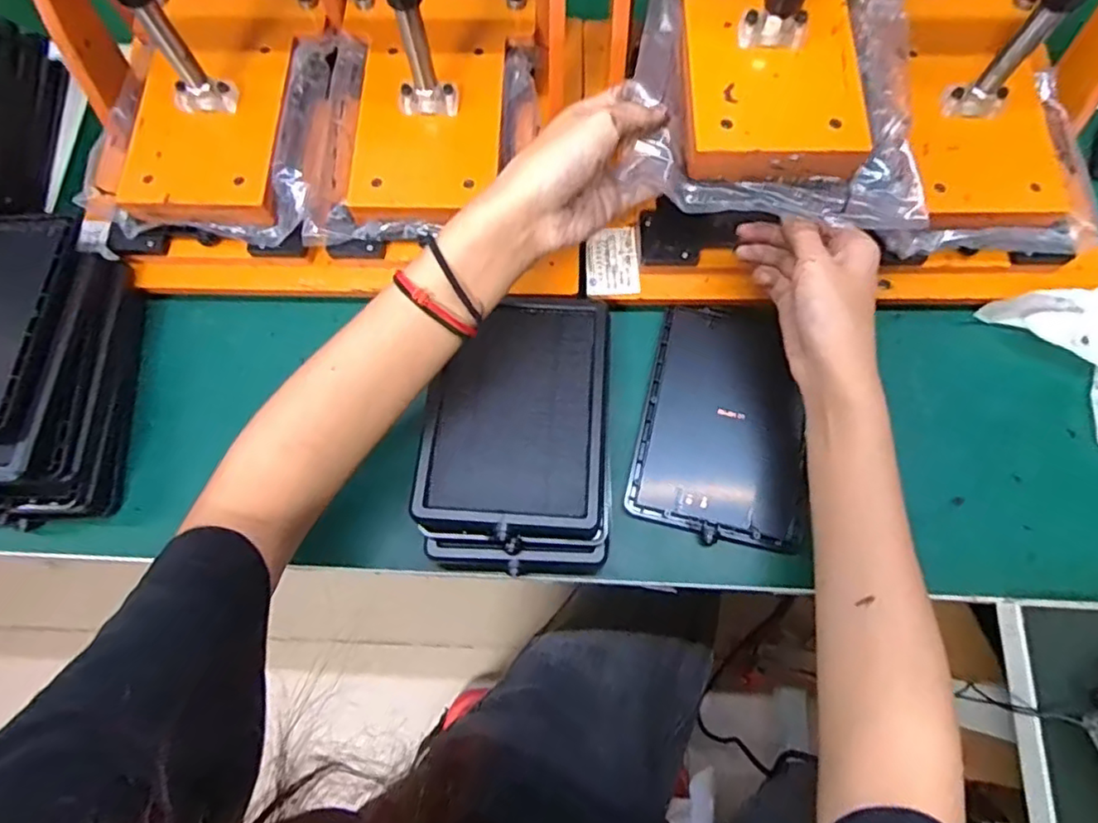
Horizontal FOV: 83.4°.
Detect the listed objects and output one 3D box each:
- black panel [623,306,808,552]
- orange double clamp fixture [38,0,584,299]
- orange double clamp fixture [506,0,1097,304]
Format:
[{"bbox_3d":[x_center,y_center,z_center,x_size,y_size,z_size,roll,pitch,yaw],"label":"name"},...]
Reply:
[{"bbox_3d":[0.126,0.005,0.435,0.116,0.008,0.162,12,73,4],"label":"black panel"},{"bbox_3d":[-0.164,-0.232,0.373,0.341,0.243,0.226,1,73,1],"label":"orange double clamp fixture"},{"bbox_3d":[0.206,-0.231,0.336,0.348,0.276,0.205,1,73,1],"label":"orange double clamp fixture"}]

